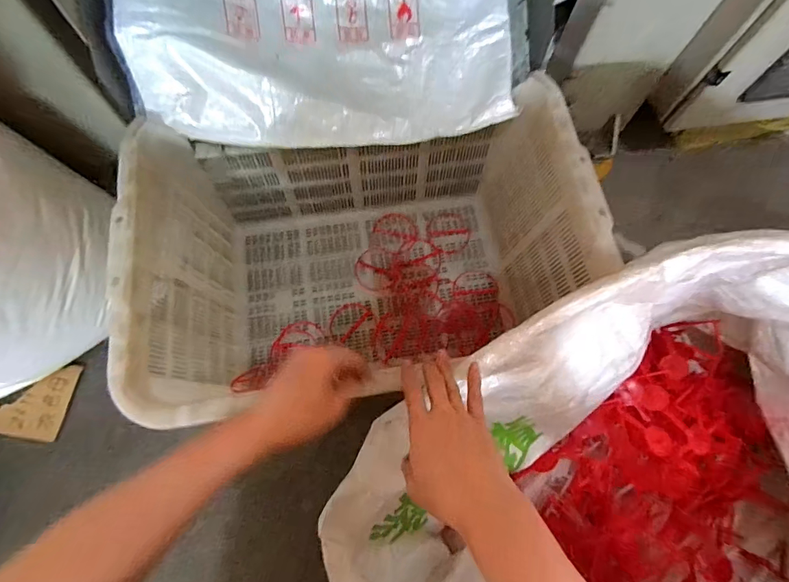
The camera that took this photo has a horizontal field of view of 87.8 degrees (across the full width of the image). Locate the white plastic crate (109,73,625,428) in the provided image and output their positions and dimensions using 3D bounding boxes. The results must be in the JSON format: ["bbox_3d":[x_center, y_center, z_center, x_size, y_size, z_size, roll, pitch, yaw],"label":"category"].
[{"bbox_3d":[-0.041,-0.046,0.657,0.616,0.281,0.404,-5,72,-3],"label":"white plastic crate"}]

